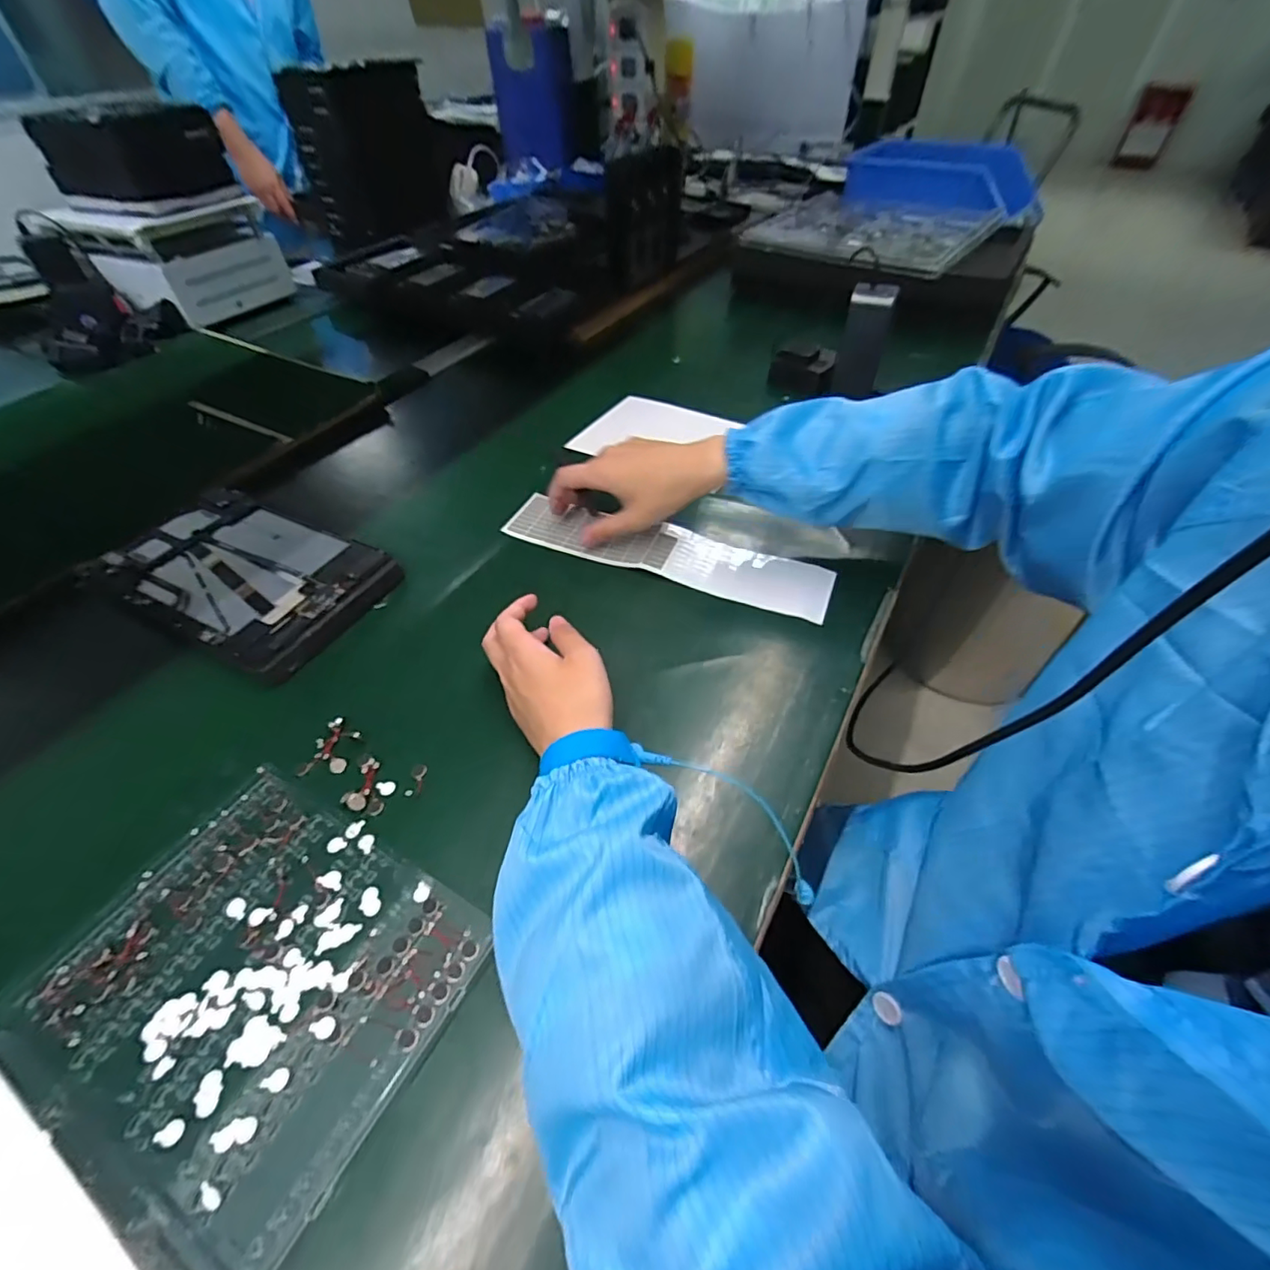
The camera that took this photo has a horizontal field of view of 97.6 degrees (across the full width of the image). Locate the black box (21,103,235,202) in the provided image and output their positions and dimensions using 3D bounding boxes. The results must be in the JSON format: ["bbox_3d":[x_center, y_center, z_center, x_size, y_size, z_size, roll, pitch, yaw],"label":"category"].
[{"bbox_3d":[-0.779,-0.749,0.849,0.255,0.105,0.149,18,52,16],"label":"black box"}]

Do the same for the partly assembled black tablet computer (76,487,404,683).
[{"bbox_3d":[-0.361,-0.056,0.513,0.253,0.034,0.152,20,52,17],"label":"partly assembled black tablet computer"}]

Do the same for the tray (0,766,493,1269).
[{"bbox_3d":[-0.208,0.183,0.305,0.206,0.011,0.168,22,53,19],"label":"tray"}]

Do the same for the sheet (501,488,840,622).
[{"bbox_3d":[0.027,-0.082,0.537,0.317,0.012,0.067,18,56,16],"label":"sheet"}]

